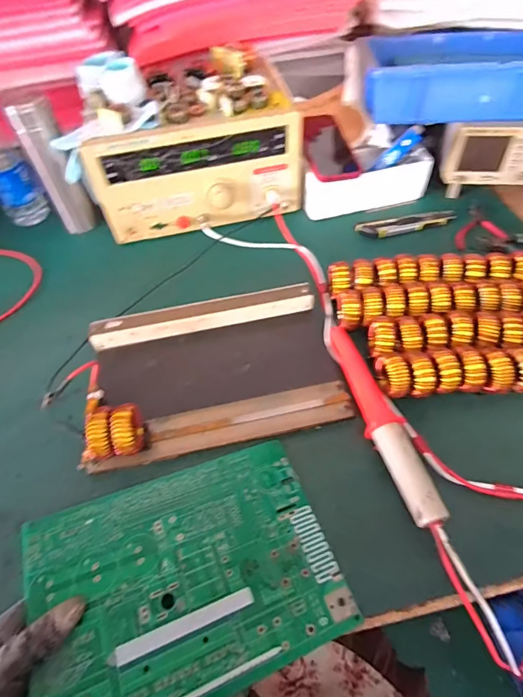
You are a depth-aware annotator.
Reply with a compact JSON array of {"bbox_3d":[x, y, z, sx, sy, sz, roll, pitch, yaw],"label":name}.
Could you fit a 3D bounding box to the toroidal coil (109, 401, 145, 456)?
[{"bbox_3d":[-0.140,0.085,0.410,0.021,0.055,0.051,-9,54,-3],"label":"toroidal coil"}]

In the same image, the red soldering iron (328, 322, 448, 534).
[{"bbox_3d":[0.127,0.070,0.430,0.036,0.026,0.244,-13,54,-6],"label":"red soldering iron"}]

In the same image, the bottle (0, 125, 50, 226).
[{"bbox_3d":[-0.447,-0.323,0.650,0.067,0.231,0.072,-34,59,-20],"label":"bottle"}]

